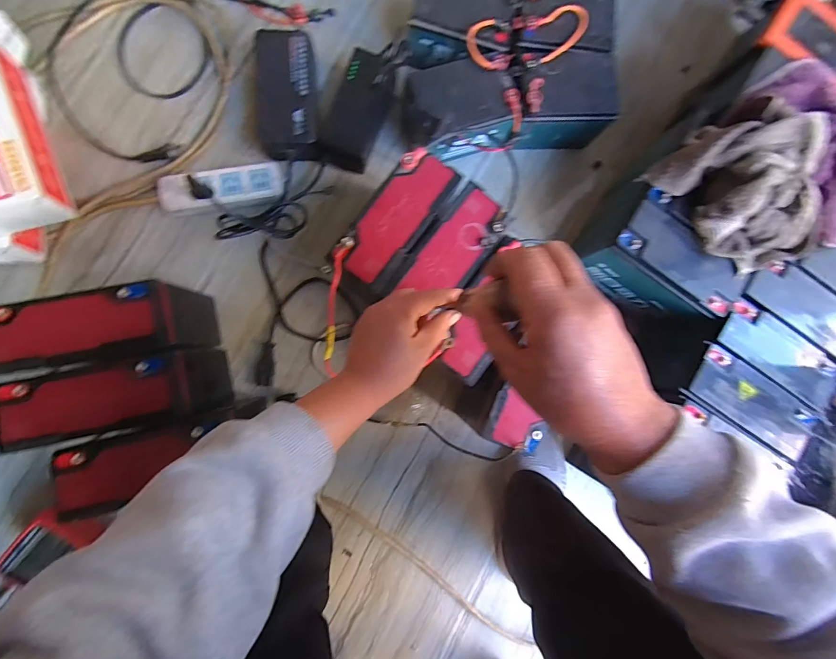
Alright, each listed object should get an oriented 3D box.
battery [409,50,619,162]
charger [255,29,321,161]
[{"bbox_3d":[0.142,-0.335,0.577,0.303,0.111,0.117,-12,89,-7],"label":"battery"},{"bbox_3d":[-0.192,-0.346,0.566,0.090,0.055,0.180,-3,88,-7],"label":"charger"}]

